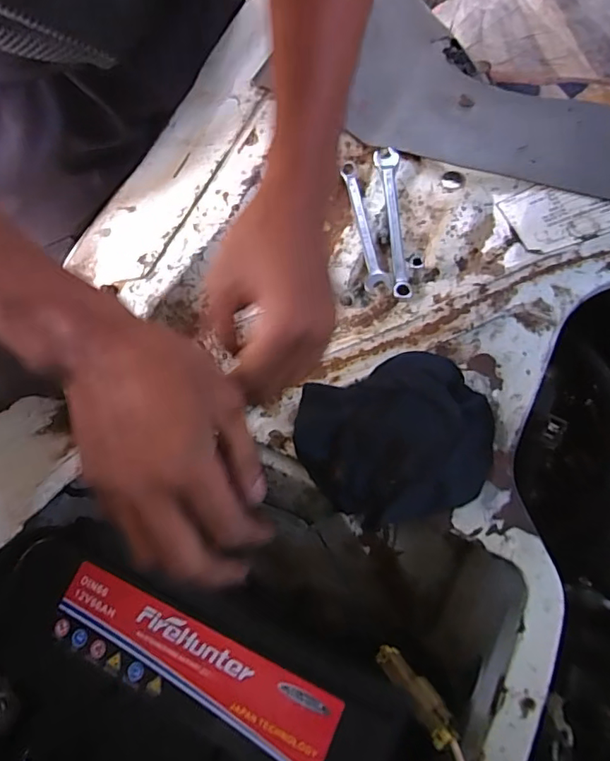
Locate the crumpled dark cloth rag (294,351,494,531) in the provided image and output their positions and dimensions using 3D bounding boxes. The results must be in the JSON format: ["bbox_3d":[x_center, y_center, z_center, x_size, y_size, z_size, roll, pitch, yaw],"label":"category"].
[{"bbox_3d":[0.069,0.044,0.397,0.138,0.029,0.117,-23,70,0],"label":"crumpled dark cloth rag"}]

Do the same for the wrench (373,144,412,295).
[{"bbox_3d":[0.078,-0.146,0.467,0.021,0.010,0.153,-3,71,7],"label":"wrench"}]

